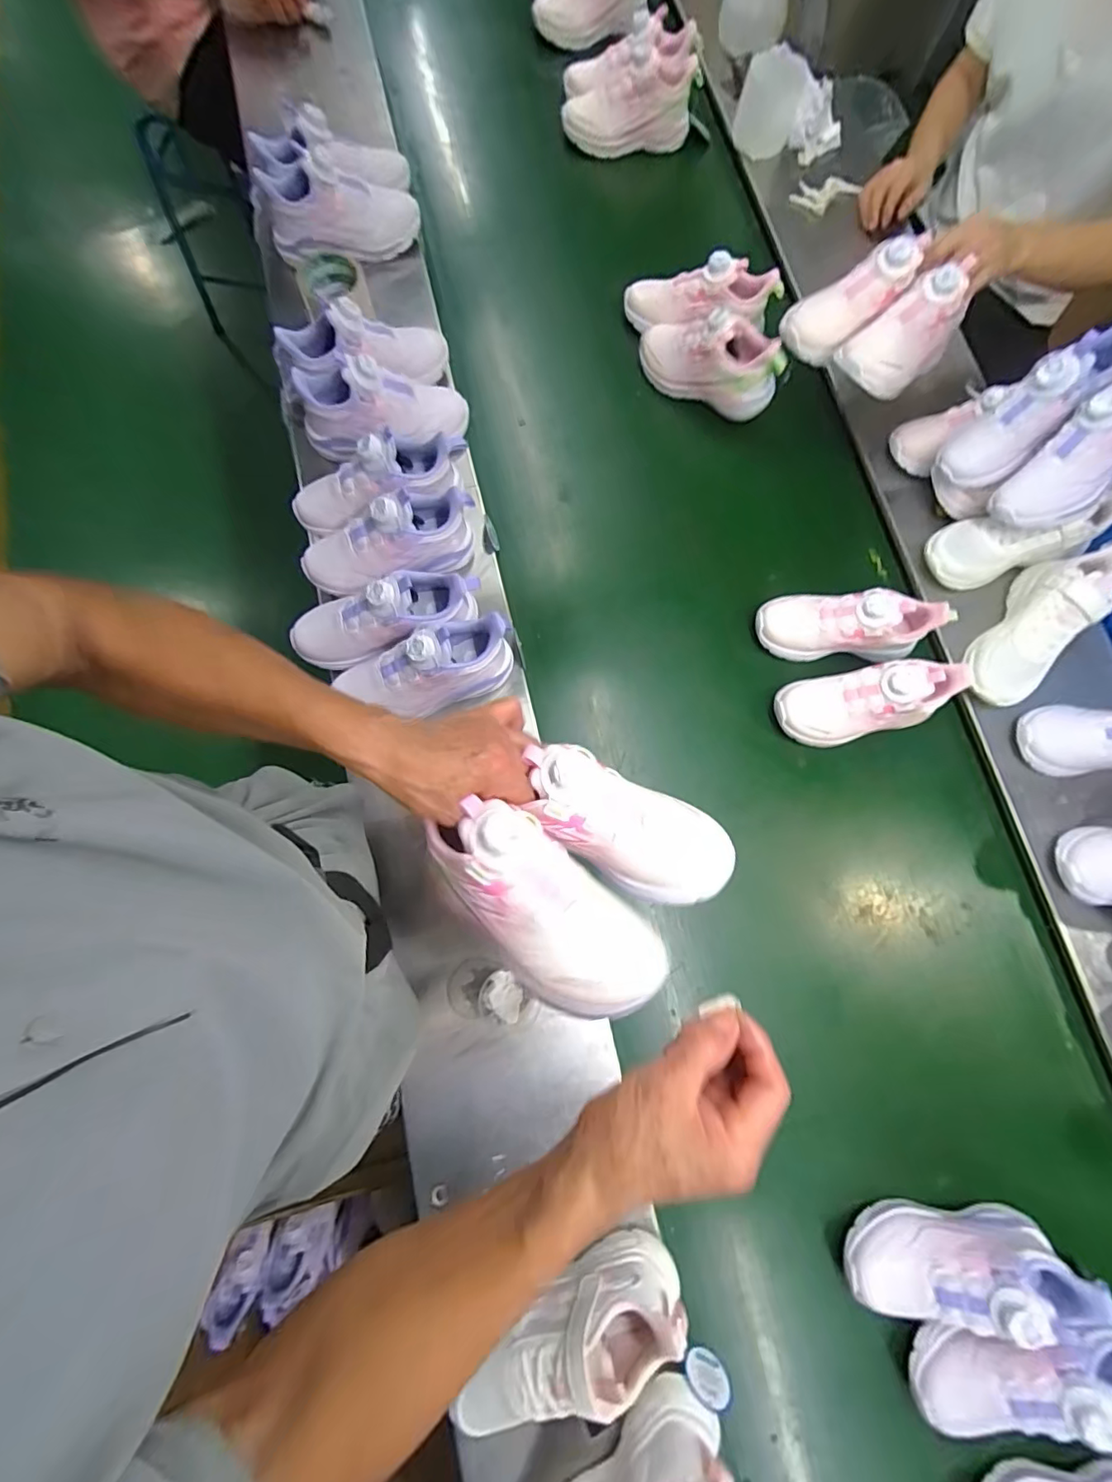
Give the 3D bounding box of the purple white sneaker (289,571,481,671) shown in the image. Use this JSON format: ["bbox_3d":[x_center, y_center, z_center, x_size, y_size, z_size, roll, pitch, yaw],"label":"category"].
[{"bbox_3d":[-0.205,-0.149,0.666,0.236,0.125,0.081,-15,76,9],"label":"purple white sneaker"}]

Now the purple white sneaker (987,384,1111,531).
[{"bbox_3d":[0.632,-0.338,0.649,0.096,0.075,0.208,48,117,10],"label":"purple white sneaker"}]

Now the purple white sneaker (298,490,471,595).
[{"bbox_3d":[-0.209,-0.252,0.676,0.222,0.094,0.084,-20,77,-5],"label":"purple white sneaker"}]

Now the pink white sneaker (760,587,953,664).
[{"bbox_3d":[0.377,-0.152,0.710,0.226,0.092,0.071,2,76,13],"label":"pink white sneaker"}]

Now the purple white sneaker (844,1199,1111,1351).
[{"bbox_3d":[0.421,0.536,0.547,0.236,0.103,0.076,-5,76,-1],"label":"purple white sneaker"}]

